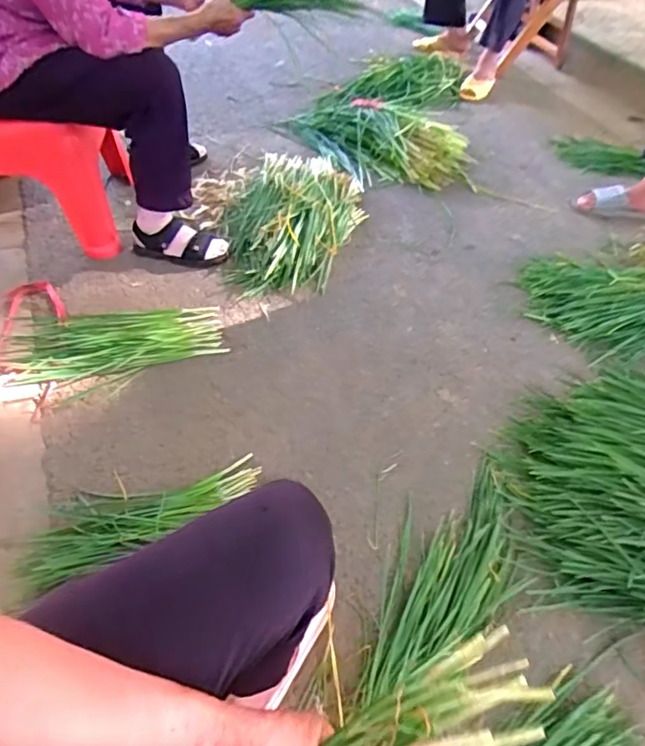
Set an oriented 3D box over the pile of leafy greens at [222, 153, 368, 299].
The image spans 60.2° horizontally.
[{"bbox_3d":[-0.067,-0.396,1.412,0.351,0.086,0.540,2,49,-3],"label":"pile of leafy greens"}]

